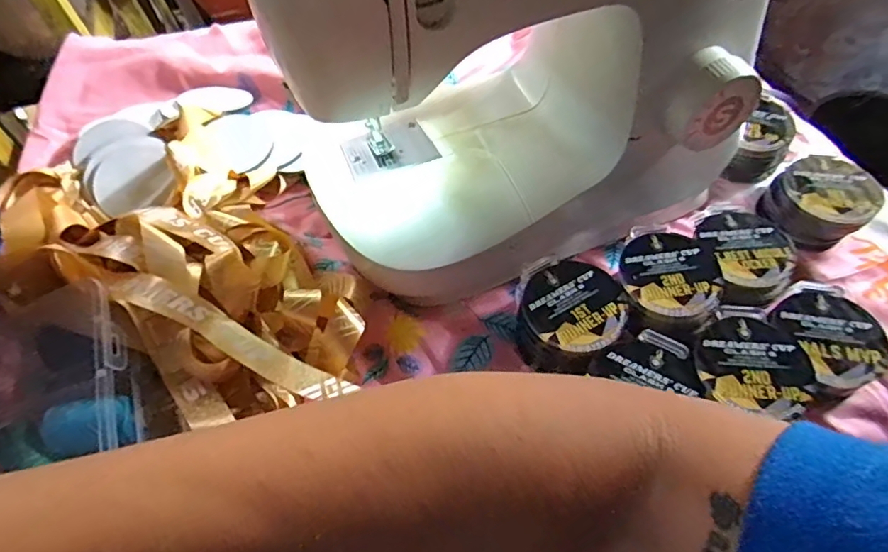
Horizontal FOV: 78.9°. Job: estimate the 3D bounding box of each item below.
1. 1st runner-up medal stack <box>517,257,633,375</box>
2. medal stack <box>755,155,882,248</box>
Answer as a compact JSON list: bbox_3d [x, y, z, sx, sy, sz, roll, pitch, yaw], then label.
[{"bbox_3d":[0.091,0.030,0.412,0.079,0.041,0.081,-38,65,-21],"label":"1st runner-up medal stack"},{"bbox_3d":[0.325,-0.065,0.471,0.077,0.048,0.070,40,66,23],"label":"medal stack"}]

